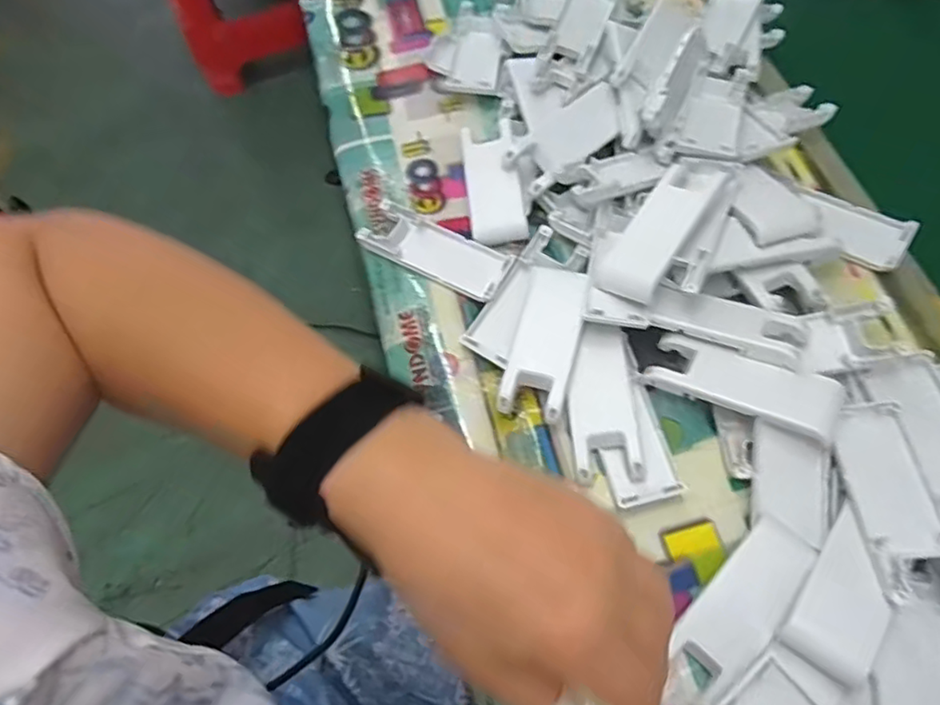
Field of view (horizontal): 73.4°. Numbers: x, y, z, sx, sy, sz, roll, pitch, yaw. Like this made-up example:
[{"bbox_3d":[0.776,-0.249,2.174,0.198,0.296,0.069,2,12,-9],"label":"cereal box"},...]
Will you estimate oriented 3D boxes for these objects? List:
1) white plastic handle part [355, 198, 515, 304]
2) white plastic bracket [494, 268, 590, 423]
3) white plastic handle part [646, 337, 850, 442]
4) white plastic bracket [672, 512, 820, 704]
[{"bbox_3d":[-0.023,-0.071,0.435,0.103,0.009,0.041,24,69,15],"label":"white plastic handle part"},{"bbox_3d":[0.048,-0.007,0.395,0.037,0.013,0.104,13,67,10],"label":"white plastic bracket"},{"bbox_3d":[0.156,0.019,0.362,0.102,0.013,0.034,19,63,26],"label":"white plastic handle part"},{"bbox_3d":[0.139,0.131,0.323,0.036,0.006,0.095,37,82,28],"label":"white plastic bracket"}]

